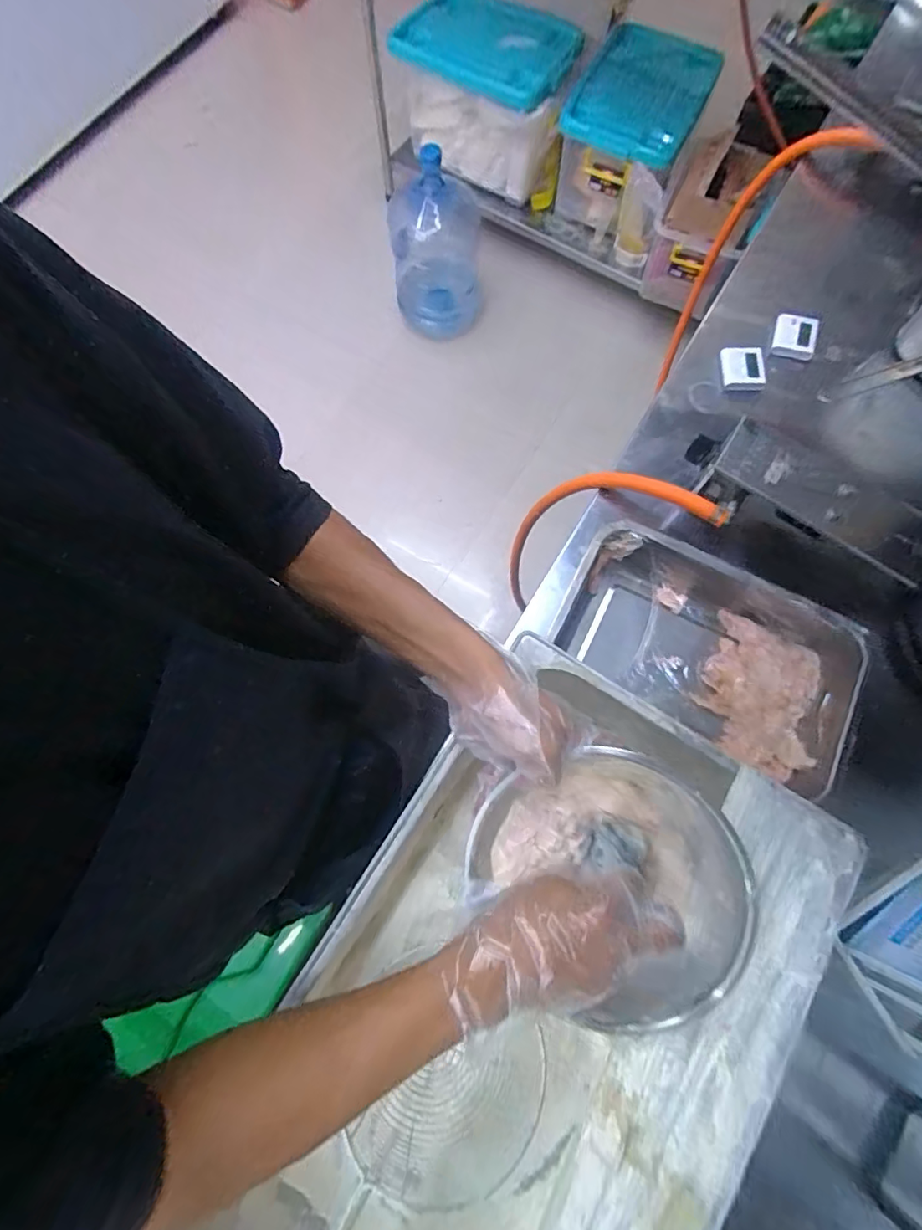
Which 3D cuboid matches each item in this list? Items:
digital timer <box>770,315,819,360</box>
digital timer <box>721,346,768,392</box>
[{"bbox_3d":[0.456,-0.377,0.714,0.059,0.016,0.069,19,74,5],"label":"digital timer"},{"bbox_3d":[0.378,-0.331,0.703,0.053,0.017,0.062,3,73,1],"label":"digital timer"}]

